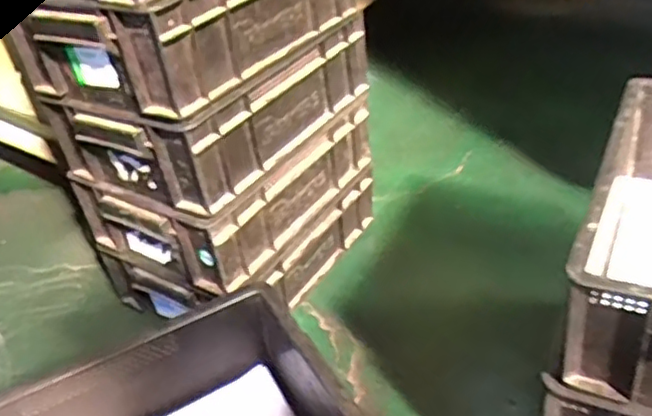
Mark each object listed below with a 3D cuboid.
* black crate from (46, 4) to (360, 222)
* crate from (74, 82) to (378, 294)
[{"bbox_3d":[-0.129,-0.141,0.820,0.228,0.110,0.337,21,45,31],"label":"black crate"},{"bbox_3d":[-0.120,-0.047,0.889,0.235,0.129,0.336,21,45,31],"label":"crate"}]

